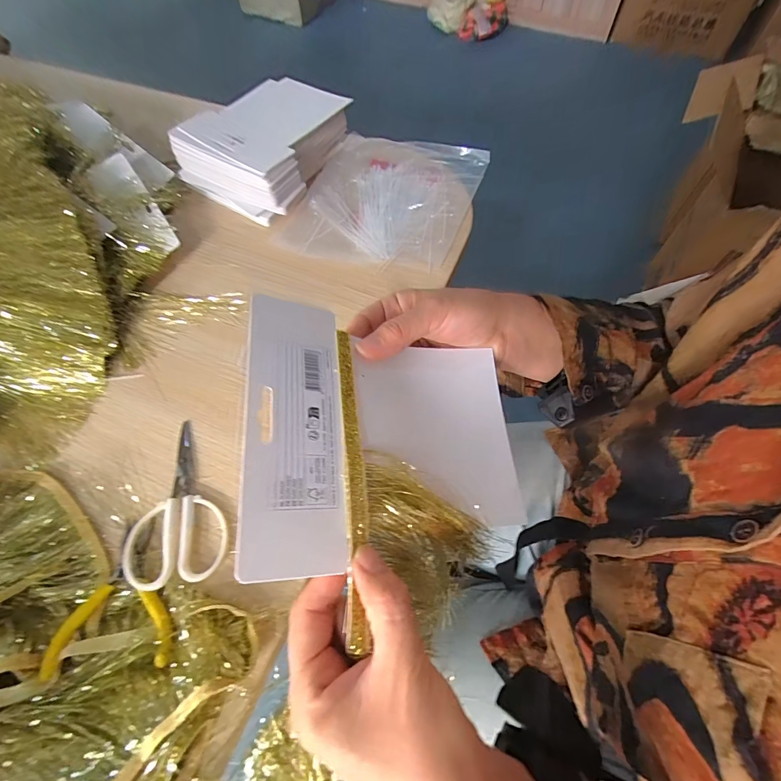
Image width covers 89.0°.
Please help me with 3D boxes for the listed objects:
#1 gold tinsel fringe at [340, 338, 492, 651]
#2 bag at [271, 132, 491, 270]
[{"bbox_3d":[0.011,0.049,0.239,0.082,0.010,0.170,5,67,-23],"label":"gold tinsel fringe"},{"bbox_3d":[-0.006,-0.251,0.517,0.209,0.021,0.231,16,66,10],"label":"bag"}]

